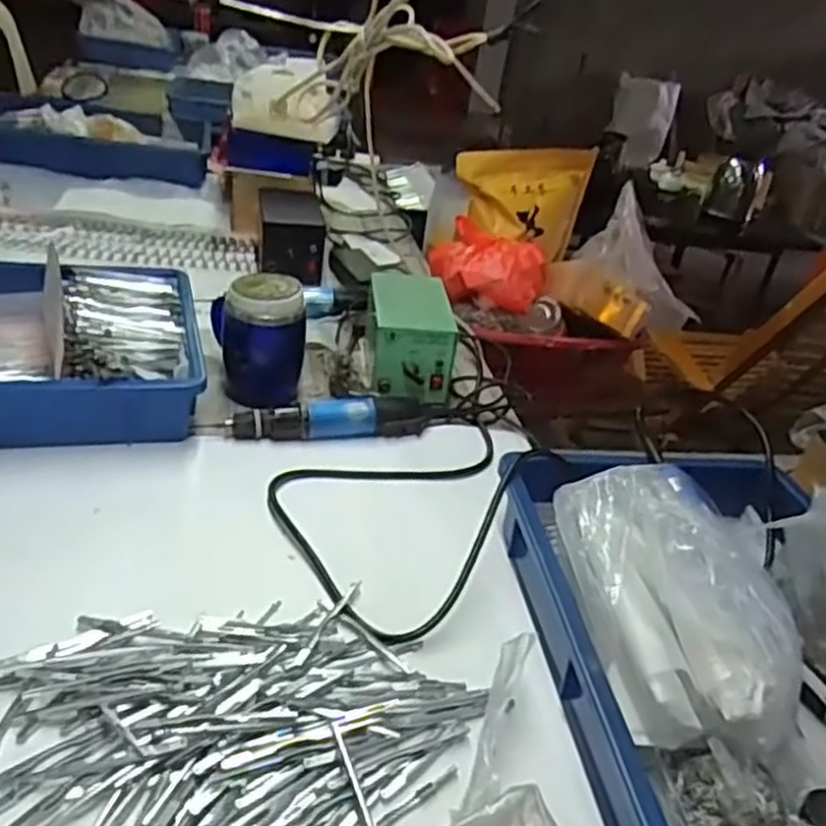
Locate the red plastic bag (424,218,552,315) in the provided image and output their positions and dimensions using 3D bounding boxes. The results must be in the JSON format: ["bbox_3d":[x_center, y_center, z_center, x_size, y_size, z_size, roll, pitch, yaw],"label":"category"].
[{"bbox_3d":[0.110,-0.221,1.129,0.171,0.069,0.166,9,31,-1],"label":"red plastic bag"}]

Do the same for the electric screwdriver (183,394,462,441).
[{"bbox_3d":[-0.075,0.000,0.781,0.271,0.032,0.043,-1,33,-18],"label":"electric screwdriver"}]

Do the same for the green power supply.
[{"bbox_3d":[-0.007,-0.088,0.899,0.092,0.097,0.154,4,31,-9],"label":"green power supply"}]

